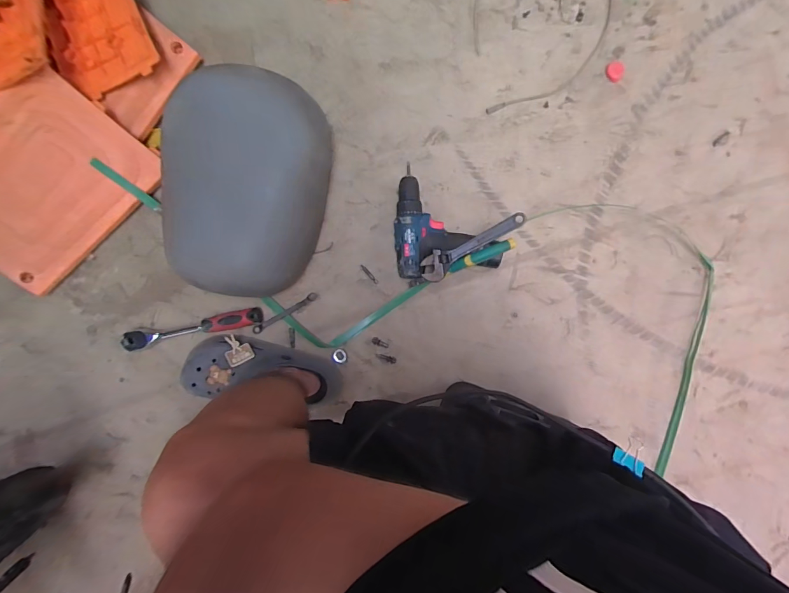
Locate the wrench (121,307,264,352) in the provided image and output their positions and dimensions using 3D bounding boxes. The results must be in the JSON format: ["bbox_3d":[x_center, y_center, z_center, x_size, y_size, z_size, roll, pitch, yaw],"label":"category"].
[{"bbox_3d":[-0.355,0.056,0.682,0.228,0.049,0.031,-12,91,-1],"label":"wrench"}]

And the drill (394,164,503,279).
[{"bbox_3d":[0.090,-0.137,0.697,0.177,0.068,0.194,-4,91,-2],"label":"drill"}]

